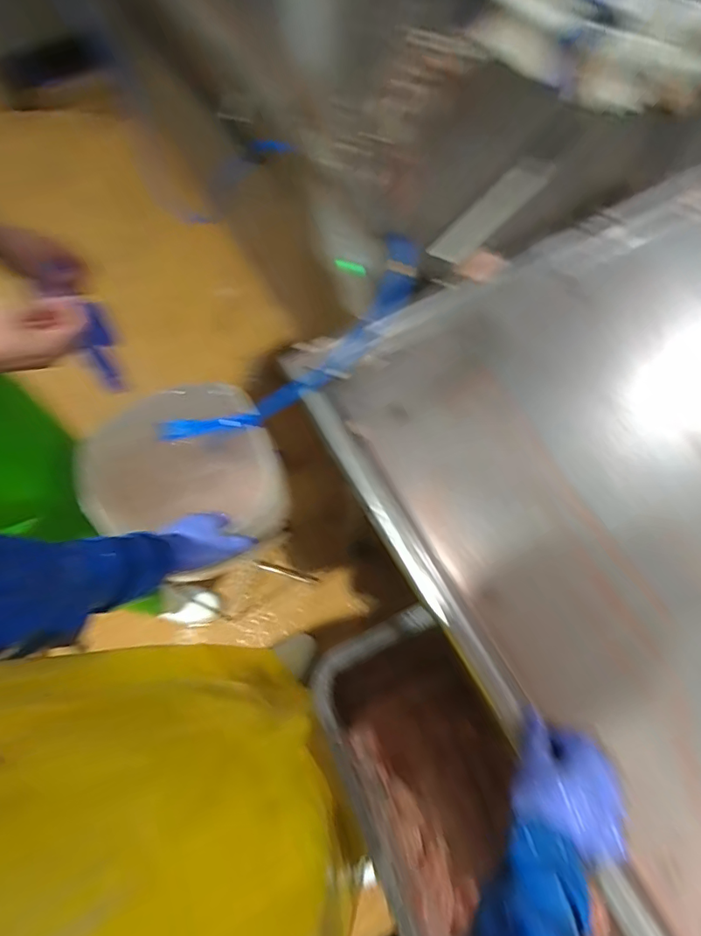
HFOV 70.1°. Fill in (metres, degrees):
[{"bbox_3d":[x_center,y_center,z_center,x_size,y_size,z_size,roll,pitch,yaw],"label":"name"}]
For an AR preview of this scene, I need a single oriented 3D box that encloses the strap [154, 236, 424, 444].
[{"bbox_3d":[-0.081,-0.158,0.800,0.499,0.111,0.123,-37,69,5],"label":"strap"}]

